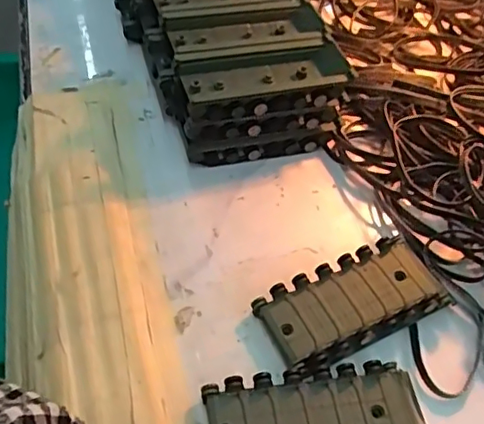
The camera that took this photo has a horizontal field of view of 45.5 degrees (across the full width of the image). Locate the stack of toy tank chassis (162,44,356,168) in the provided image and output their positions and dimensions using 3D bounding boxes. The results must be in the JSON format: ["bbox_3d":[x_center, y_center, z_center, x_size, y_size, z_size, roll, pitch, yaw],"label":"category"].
[{"bbox_3d":[0.010,-0.066,0.352,0.102,0.050,0.045,-7,52,-14],"label":"stack of toy tank chassis"}]

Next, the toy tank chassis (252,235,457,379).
[{"bbox_3d":[0.055,0.046,0.285,0.088,0.019,0.045,-20,56,-23],"label":"toy tank chassis"}]

